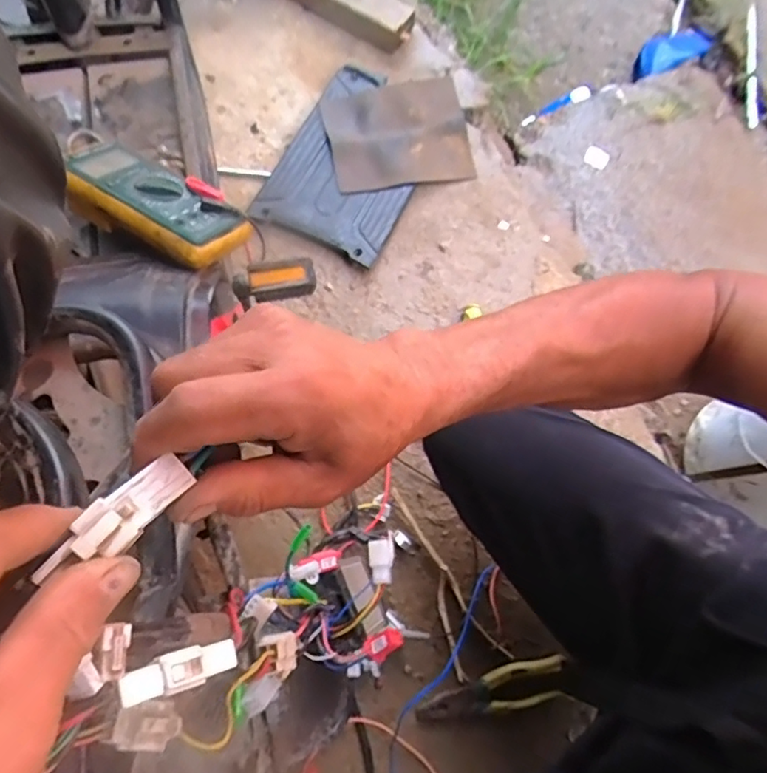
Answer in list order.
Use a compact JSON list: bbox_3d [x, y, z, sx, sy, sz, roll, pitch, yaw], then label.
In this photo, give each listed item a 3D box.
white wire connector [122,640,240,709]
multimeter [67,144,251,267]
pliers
[{"bbox_3d":[-0.073,0.103,0.207,0.041,0.006,0.013,0,68,-41],"label":"white wire connector"},{"bbox_3d":[-0.230,-0.182,0.567,0.197,0.042,0.090,31,52,9],"label":"multimeter"},{"bbox_3d":[0.138,0.385,0.714,0.192,0.020,0.047,-13,74,-5],"label":"pliers"}]

